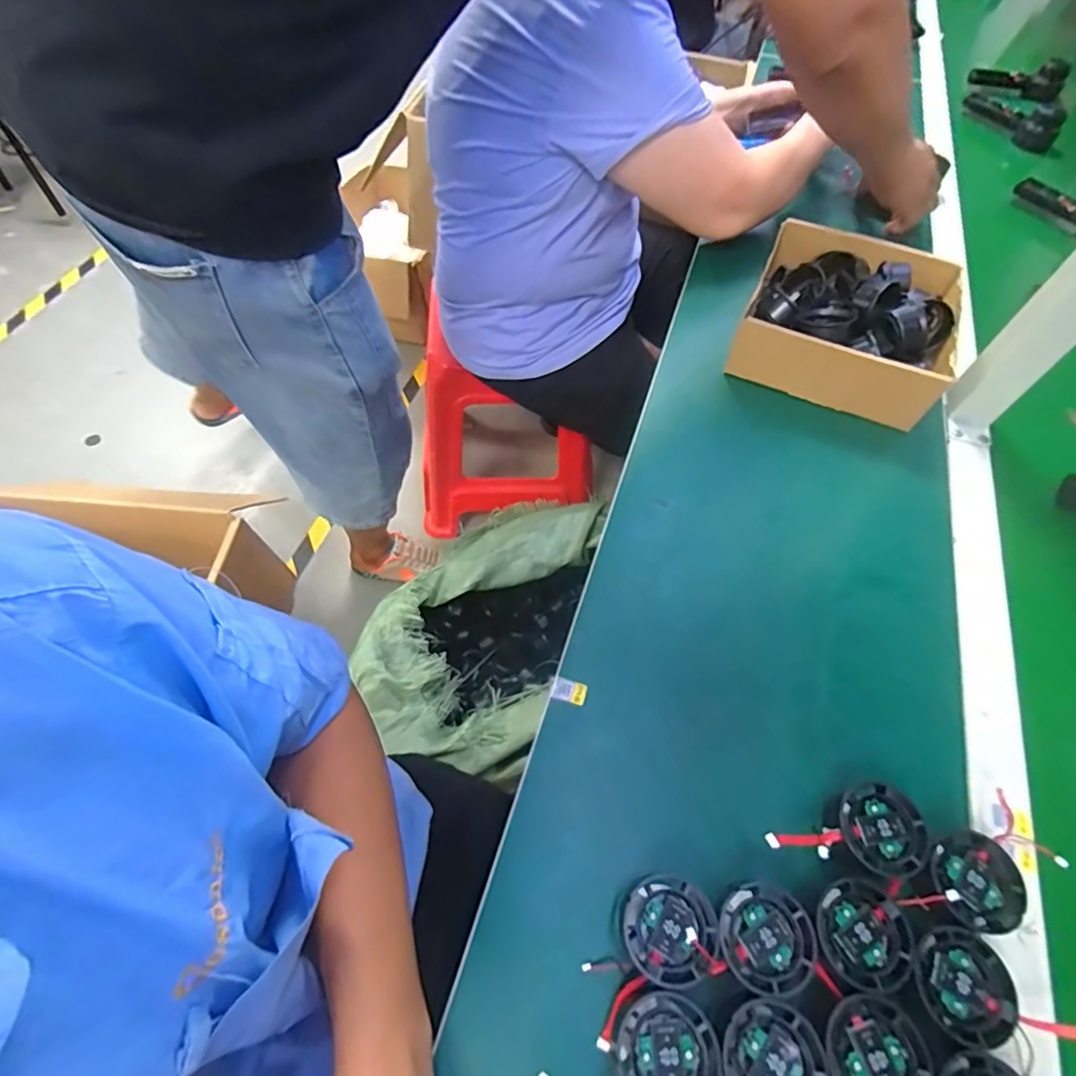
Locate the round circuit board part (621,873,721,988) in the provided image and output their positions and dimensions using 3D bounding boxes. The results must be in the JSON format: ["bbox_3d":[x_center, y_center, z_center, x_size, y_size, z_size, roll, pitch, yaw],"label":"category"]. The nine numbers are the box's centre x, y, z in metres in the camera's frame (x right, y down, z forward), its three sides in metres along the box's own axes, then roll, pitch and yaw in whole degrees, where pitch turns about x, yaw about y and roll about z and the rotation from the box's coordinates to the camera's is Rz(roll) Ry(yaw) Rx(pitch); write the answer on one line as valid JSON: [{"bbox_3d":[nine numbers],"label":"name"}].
[{"bbox_3d":[0.077,0.226,0.326,0.050,0.020,0.051,1,59,-2],"label":"round circuit board part"}]

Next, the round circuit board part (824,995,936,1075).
[{"bbox_3d":[0.180,0.275,0.297,0.052,0.006,0.050,1,59,-2],"label":"round circuit board part"}]

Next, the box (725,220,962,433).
[{"bbox_3d":[0.331,-0.231,0.618,0.199,0.091,0.191,23,60,11],"label":"box"}]

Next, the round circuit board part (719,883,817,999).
[{"bbox_3d":[0.131,0.229,0.324,0.052,0.010,0.050,1,59,-2],"label":"round circuit board part"}]

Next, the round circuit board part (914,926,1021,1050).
[{"bbox_3d":[0.239,0.250,0.316,0.049,0.010,0.050,1,59,-2],"label":"round circuit board part"}]

